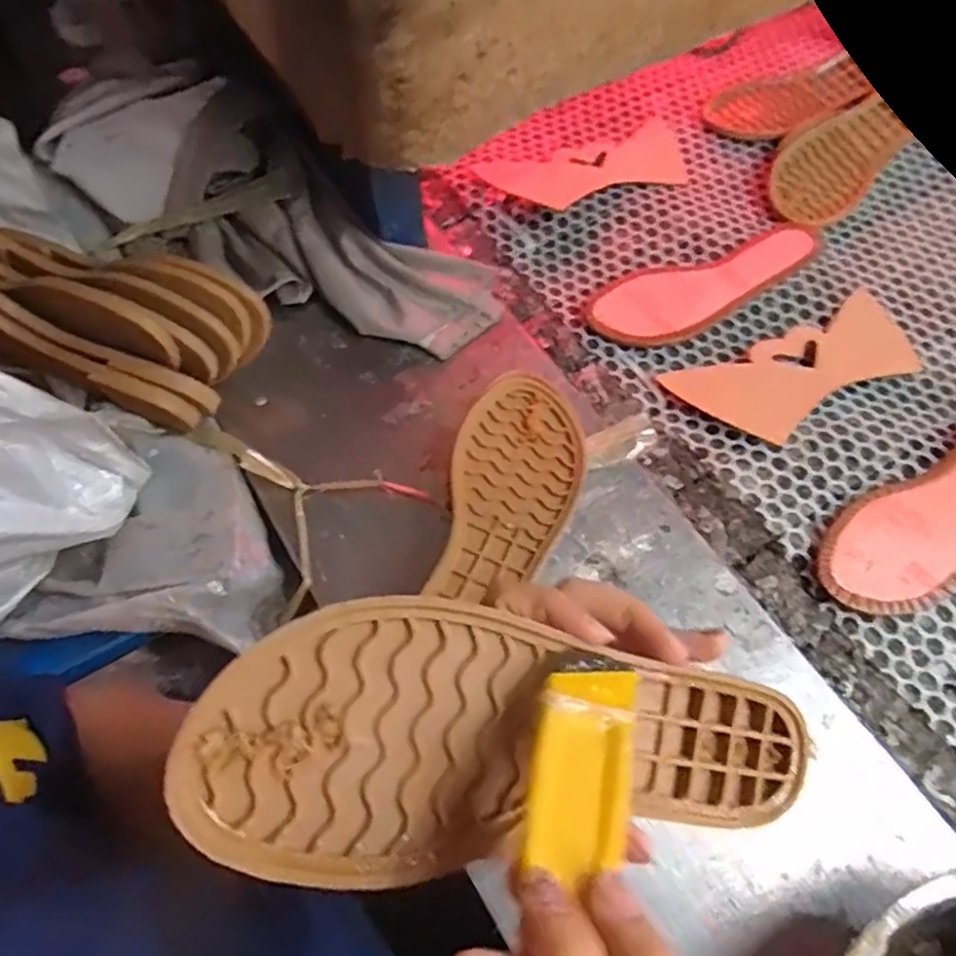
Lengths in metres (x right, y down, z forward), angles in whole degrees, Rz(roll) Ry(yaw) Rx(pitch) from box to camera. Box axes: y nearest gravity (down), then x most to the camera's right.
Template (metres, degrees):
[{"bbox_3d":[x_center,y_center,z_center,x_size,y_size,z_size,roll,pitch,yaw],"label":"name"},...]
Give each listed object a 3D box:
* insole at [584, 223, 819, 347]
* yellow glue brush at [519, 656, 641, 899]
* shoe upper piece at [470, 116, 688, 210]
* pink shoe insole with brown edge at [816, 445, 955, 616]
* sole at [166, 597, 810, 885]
[{"bbox_3d":[0.195,-0.166,0.571,0.209,0.027,0.074,-20,61,-13],"label":"insole"},{"bbox_3d":[0.034,0.087,0.209,0.032,0.009,0.078,19,39,9],"label":"yellow glue brush"},{"bbox_3d":[0.112,-0.302,0.644,0.205,0.014,0.086,-19,61,-12],"label":"shoe upper piece"},{"bbox_3d":[0.331,0.022,0.465,0.215,0.042,0.079,-28,65,-18],"label":"pink shoe insole with brown edge"},{"bbox_3d":[0.022,0.087,0.231,0.225,0.010,0.079,7,78,-21],"label":"sole"}]

